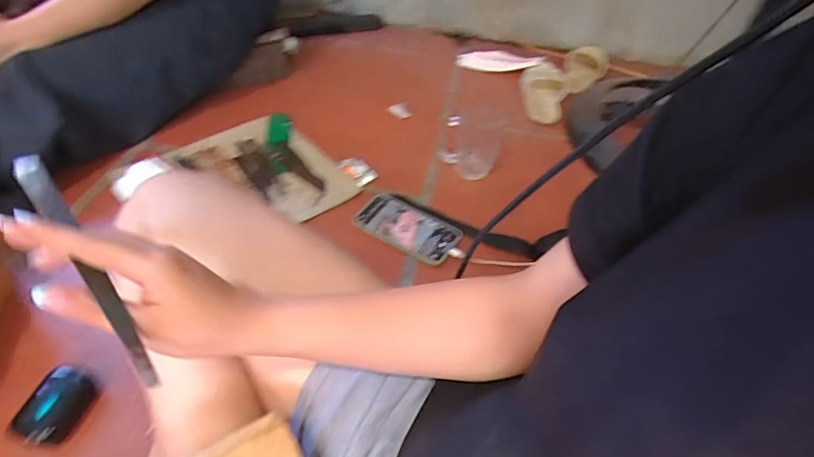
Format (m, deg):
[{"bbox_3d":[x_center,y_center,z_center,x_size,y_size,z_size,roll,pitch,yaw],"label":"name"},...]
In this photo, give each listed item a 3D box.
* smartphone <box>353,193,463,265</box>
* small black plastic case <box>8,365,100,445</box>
[{"bbox_3d":[0.001,-0.004,0.714,0.159,0.008,0.083,22,52,19],"label":"smartphone"},{"bbox_3d":[-0.377,0.190,0.494,0.056,0.026,0.074,20,48,11],"label":"small black plastic case"}]

